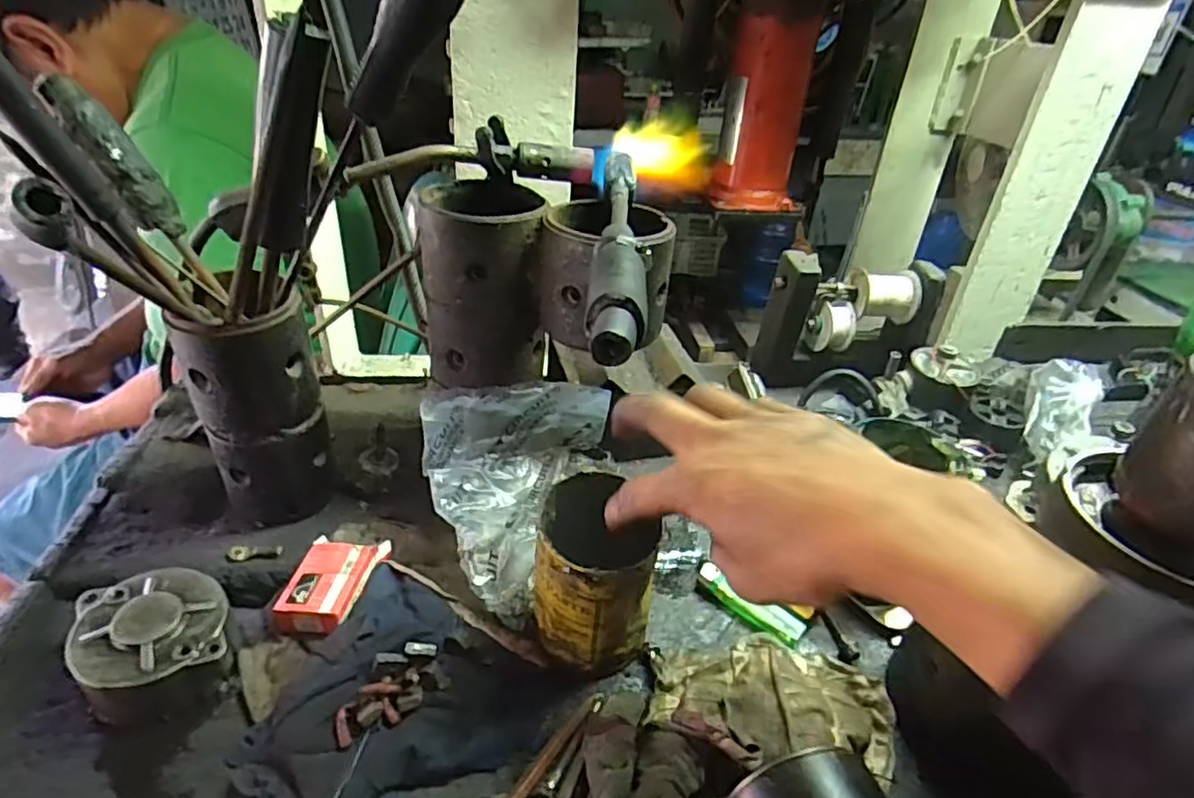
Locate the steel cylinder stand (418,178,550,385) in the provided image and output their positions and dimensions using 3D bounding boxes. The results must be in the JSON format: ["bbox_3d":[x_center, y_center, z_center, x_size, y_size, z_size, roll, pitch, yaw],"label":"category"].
[{"bbox_3d":[-0.082,-0.085,0.480,0.088,0.126,0.089,-7,35,-17],"label":"steel cylinder stand"}]

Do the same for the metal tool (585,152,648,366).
[{"bbox_3d":[0.014,-0.098,0.387,0.028,0.031,0.251,5,33,0],"label":"metal tool"}]

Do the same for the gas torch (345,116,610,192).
[{"bbox_3d":[-0.085,-0.178,0.472,0.186,0.044,0.033,-3,34,-12],"label":"gas torch"}]

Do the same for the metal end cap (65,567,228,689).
[{"bbox_3d":[-0.259,0.129,0.374,0.073,0.013,0.074,-16,39,-29],"label":"metal end cap"}]

